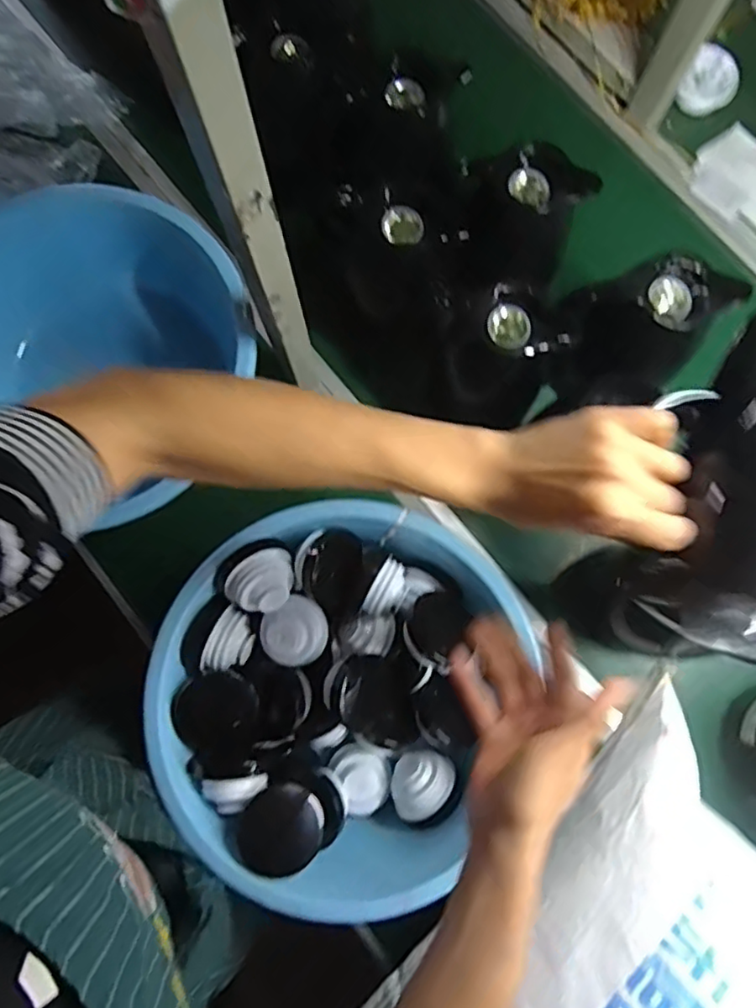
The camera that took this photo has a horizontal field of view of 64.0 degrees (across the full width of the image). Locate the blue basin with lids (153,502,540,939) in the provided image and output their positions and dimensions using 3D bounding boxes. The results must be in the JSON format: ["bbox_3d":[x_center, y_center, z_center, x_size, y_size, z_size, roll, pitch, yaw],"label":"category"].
[{"bbox_3d":[-0.038,0.188,0.612,0.350,0.123,0.360,37,79,8],"label":"blue basin with lids"}]

